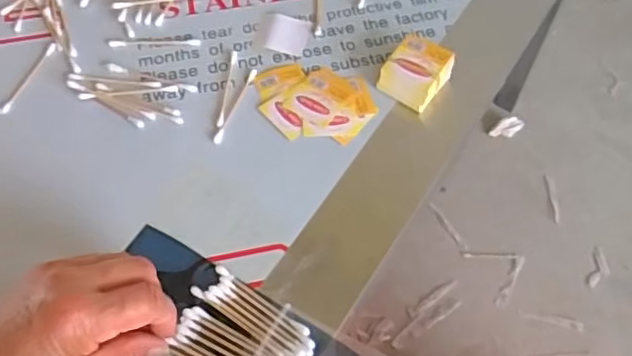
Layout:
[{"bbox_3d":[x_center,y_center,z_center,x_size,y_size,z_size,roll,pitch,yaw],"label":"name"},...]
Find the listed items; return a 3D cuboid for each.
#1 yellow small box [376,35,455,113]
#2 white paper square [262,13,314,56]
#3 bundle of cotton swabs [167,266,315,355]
[{"bbox_3d":[0.076,-0.079,0.465,0.043,0.024,0.048,33,64,19],"label":"yellow small box"},{"bbox_3d":[-0.024,-0.119,0.501,0.037,0.004,0.040,14,60,9],"label":"white paper square"},{"bbox_3d":[-0.046,0.096,0.370,0.077,0.006,0.055,31,64,16],"label":"bundle of cotton swabs"}]

